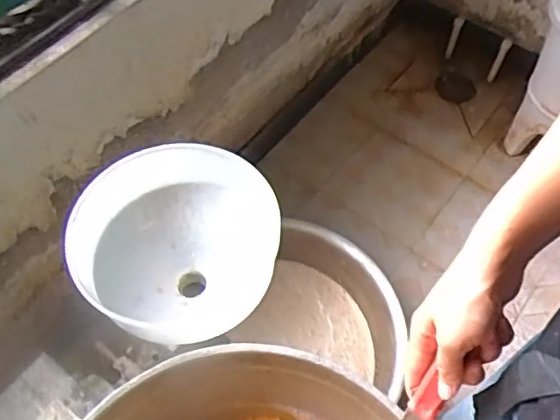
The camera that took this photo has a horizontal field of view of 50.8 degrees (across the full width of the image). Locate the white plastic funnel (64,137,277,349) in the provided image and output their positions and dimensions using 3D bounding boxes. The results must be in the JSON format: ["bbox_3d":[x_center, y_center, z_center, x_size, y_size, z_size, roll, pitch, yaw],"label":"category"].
[{"bbox_3d":[-0.129,0.058,0.780,0.248,0.181,0.232,6,58,3],"label":"white plastic funnel"}]

